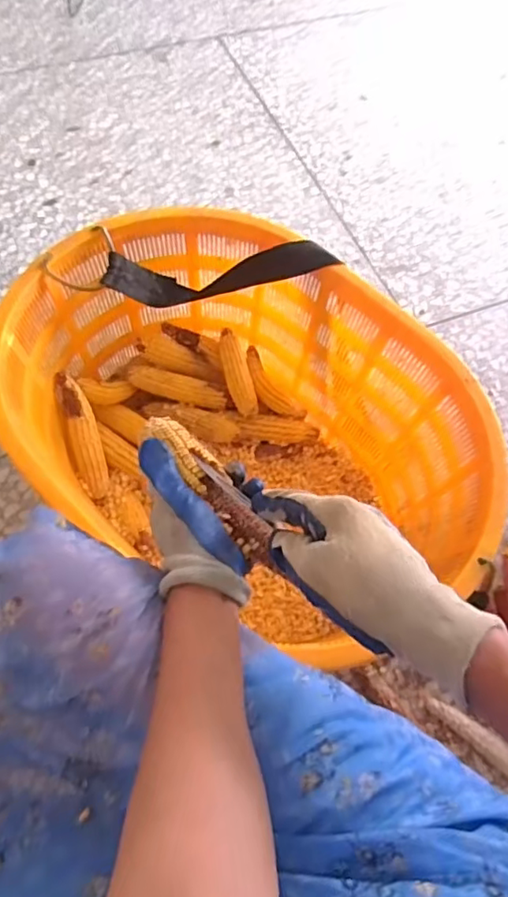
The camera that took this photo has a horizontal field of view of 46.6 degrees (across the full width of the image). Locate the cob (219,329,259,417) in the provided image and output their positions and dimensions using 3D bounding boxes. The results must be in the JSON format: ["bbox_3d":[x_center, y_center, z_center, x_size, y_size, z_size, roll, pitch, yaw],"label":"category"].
[{"bbox_3d":[-0.026,-0.121,0.958,0.041,0.032,0.141,-17,90,-13],"label":"cob"}]

